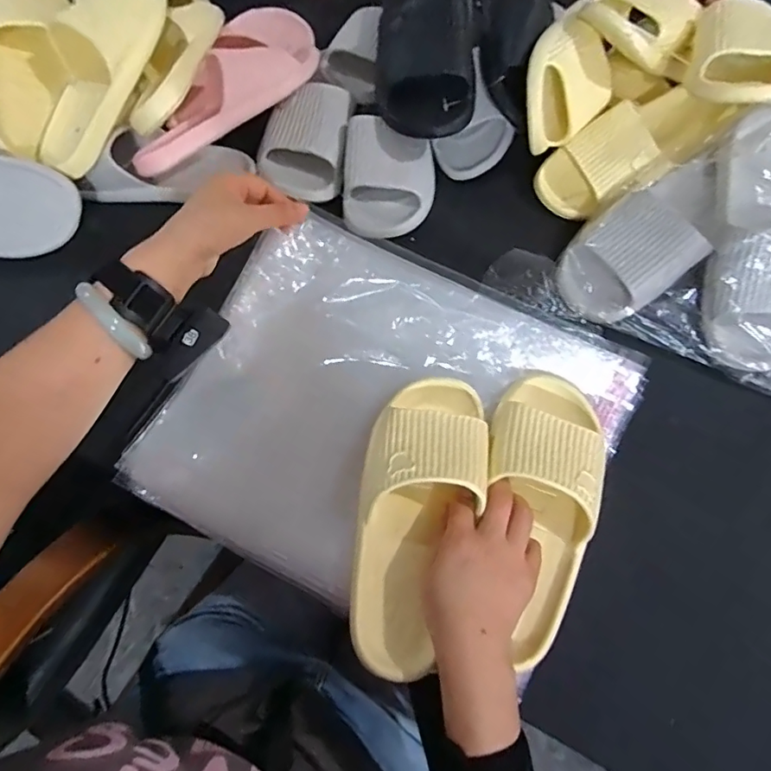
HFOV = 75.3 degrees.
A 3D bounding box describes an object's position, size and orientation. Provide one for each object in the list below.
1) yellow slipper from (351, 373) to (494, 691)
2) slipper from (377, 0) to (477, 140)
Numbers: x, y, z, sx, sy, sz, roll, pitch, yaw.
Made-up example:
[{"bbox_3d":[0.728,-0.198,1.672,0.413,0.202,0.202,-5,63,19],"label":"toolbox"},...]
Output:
[{"bbox_3d":[0.025,0.101,0.413,0.096,0.062,0.244,14,72,6],"label":"yellow slipper"},{"bbox_3d":[0.046,-0.401,0.582,0.112,0.084,0.218,3,66,1],"label":"slipper"}]

